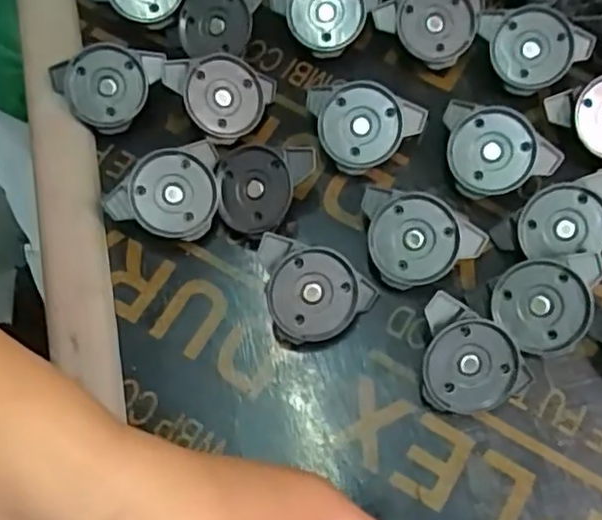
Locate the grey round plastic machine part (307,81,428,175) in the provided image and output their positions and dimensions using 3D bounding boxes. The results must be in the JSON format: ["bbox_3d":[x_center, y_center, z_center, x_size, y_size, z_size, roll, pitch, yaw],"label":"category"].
[{"bbox_3d":[0.034,-0.068,0.344,0.057,0.009,0.044,-3,94,6],"label":"grey round plastic machine part"}]

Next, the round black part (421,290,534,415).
[{"bbox_3d":[0.079,0.043,0.300,0.050,0.015,0.050,0,99,-3],"label":"round black part"}]

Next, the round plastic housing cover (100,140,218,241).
[{"bbox_3d":[-0.064,-0.029,0.334,0.058,0.027,0.042,-27,72,-8],"label":"round plastic housing cover"}]

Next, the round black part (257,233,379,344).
[{"bbox_3d":[0.006,0.016,0.314,0.058,0.012,0.044,13,93,-11],"label":"round black part"}]

